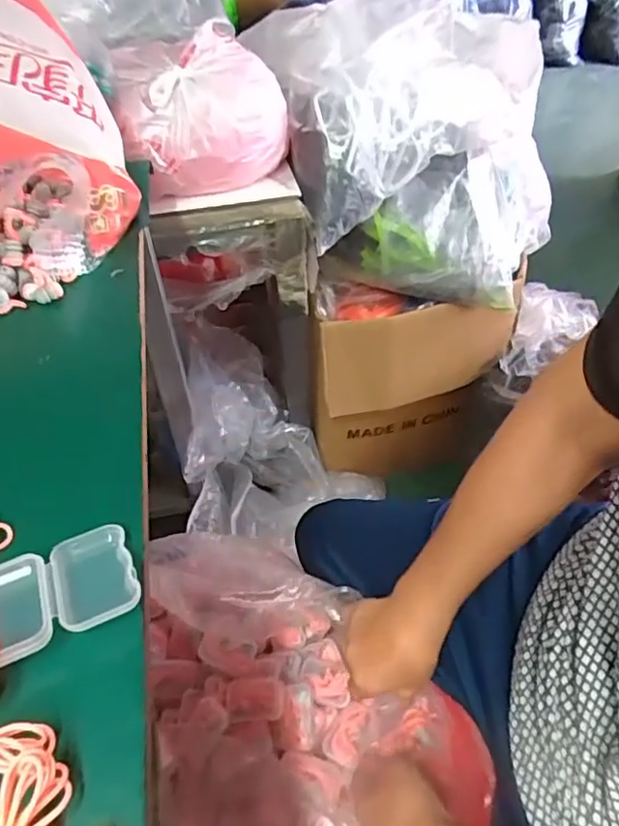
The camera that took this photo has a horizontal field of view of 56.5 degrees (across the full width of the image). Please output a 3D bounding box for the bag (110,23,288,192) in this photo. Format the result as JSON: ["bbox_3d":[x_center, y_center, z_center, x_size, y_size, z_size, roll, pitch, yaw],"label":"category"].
[{"bbox_3d":[-0.135,-0.372,0.708,0.205,0.123,0.170,-12,47,-10],"label":"bag"}]

